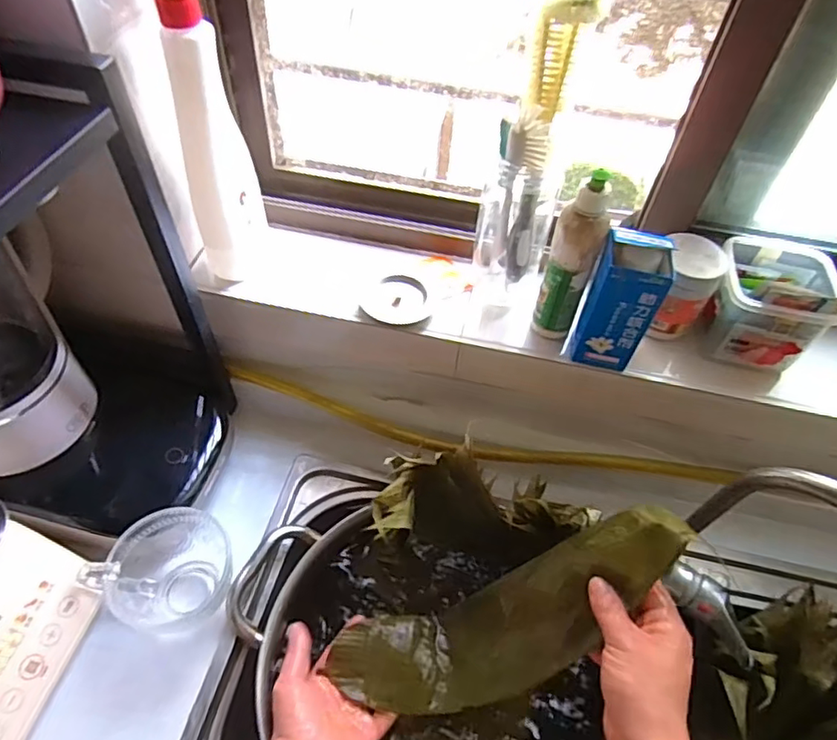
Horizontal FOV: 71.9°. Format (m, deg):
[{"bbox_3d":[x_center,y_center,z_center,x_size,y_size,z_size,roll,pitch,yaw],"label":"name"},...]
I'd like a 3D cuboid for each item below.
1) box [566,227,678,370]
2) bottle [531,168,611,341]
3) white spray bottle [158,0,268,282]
[{"bbox_3d":[0.187,-0.062,0.537,0.063,0.137,0.047,19,53,11],"label":"box"},{"bbox_3d":[0.144,-0.099,0.546,0.044,0.162,0.042,17,53,9],"label":"bottle"},{"bbox_3d":[-0.190,-0.223,0.534,0.067,0.293,0.071,-10,53,-11],"label":"white spray bottle"}]

